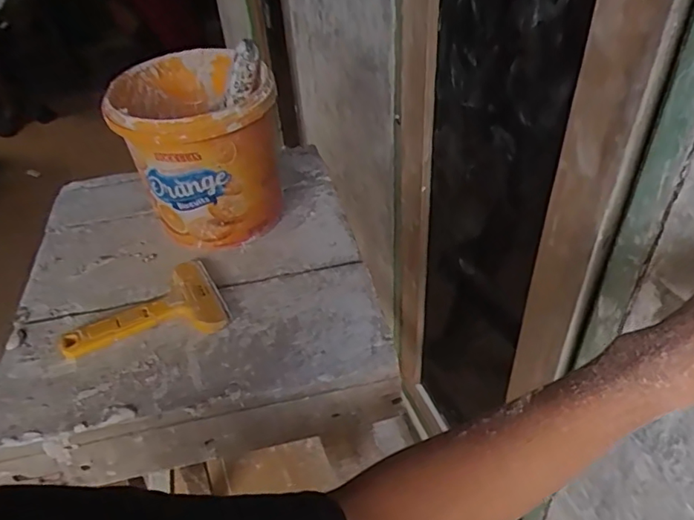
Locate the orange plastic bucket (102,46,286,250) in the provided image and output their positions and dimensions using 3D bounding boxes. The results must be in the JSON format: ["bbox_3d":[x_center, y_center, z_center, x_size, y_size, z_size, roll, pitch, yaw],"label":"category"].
[{"bbox_3d":[-0.153,-0.121,0.605,0.158,0.164,0.171,-17,43,-13],"label":"orange plastic bucket"}]

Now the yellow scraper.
[{"bbox_3d":[-0.194,0.055,0.529,0.145,0.013,0.098,-25,46,-21],"label":"yellow scraper"}]

